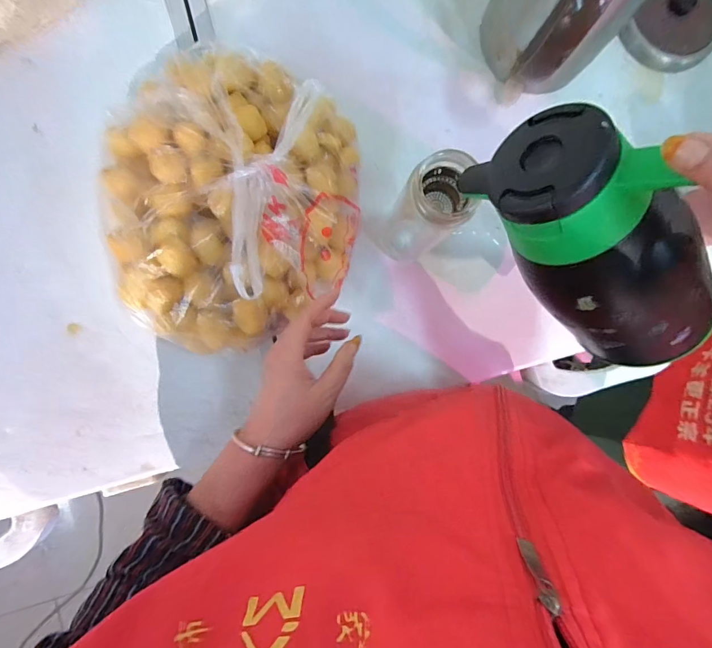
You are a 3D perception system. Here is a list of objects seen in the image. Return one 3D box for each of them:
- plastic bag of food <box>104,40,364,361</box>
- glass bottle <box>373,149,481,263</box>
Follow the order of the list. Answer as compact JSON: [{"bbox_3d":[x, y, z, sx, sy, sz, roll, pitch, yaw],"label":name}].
[{"bbox_3d":[-0.130,-0.130,0.446,0.274,0.099,0.309,-4,89,-5],"label":"plastic bag of food"},{"bbox_3d":[0.068,-0.115,0.423,0.069,0.177,0.065,0,87,-6],"label":"glass bottle"}]

